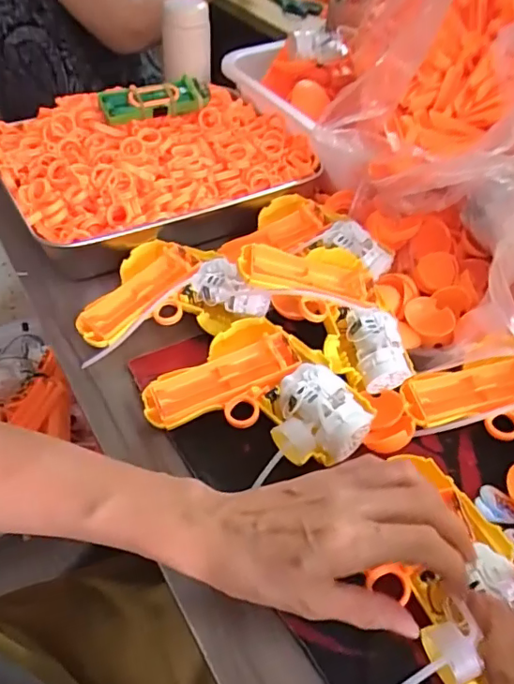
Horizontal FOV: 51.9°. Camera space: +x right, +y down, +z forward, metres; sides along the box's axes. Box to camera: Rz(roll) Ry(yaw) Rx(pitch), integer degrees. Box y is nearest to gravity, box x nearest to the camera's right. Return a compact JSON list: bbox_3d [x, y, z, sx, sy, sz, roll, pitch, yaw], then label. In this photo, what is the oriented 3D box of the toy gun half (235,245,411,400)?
[{"bbox_3d":[0.053,-0.023,0.422,0.116,0.032,0.134,-3,55,-22],"label":"toy gun half"}]

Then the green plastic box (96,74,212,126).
[{"bbox_3d":[-0.103,-0.250,0.552,0.117,0.036,0.032,-18,51,-18],"label":"green plastic box"}]

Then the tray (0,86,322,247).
[{"bbox_3d":[-0.108,-0.203,0.546,0.298,0.053,0.218,-25,54,-23],"label":"tray"}]

